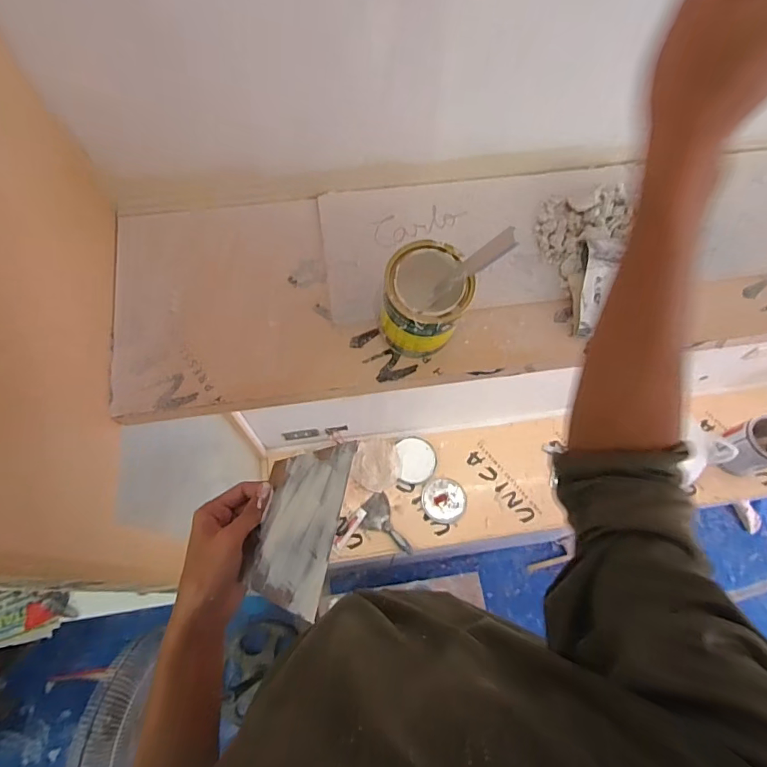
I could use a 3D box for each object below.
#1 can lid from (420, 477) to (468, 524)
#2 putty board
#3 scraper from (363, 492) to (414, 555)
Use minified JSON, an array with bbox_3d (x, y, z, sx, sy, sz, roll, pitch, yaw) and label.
[{"bbox_3d":[0.210,0.403,1.610,0.154,0.007,0.148,7,65,2],"label":"can lid"},{"bbox_3d":[-0.076,0.120,0.405,0.095,0.004,0.134,-8,57,35],"label":"putty board"},{"bbox_3d":[0.012,0.486,1.580,0.109,0.033,0.221,-31,56,-15],"label":"scraper"}]

